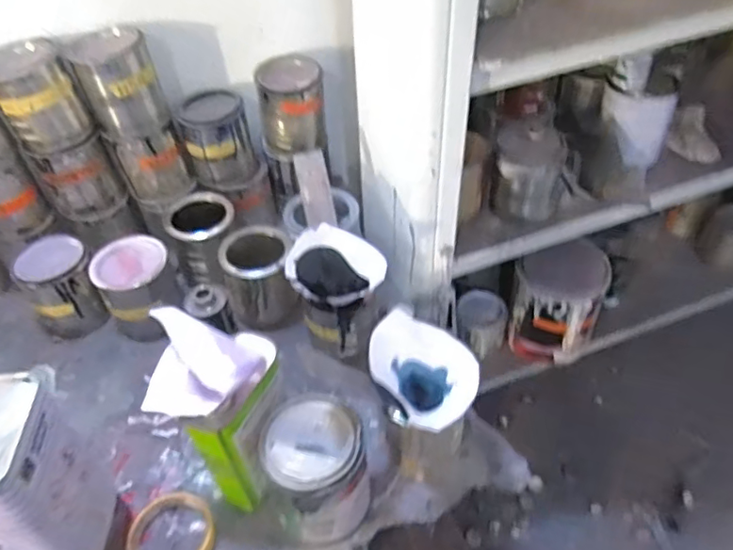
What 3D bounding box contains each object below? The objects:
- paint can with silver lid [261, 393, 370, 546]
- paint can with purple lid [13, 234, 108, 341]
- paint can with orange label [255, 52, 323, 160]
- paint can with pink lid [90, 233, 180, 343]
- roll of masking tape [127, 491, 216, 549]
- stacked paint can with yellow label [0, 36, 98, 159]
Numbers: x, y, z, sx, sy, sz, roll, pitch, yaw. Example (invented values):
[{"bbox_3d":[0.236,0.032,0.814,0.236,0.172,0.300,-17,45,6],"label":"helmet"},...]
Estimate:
[{"bbox_3d":[-0.049,0.206,0.592,0.094,0.131,0.108,-21,48,-18],"label":"paint can with silver lid"},{"bbox_3d":[-0.430,0.025,0.807,0.089,0.130,0.095,-1,45,1],"label":"paint can with purple lid"},{"bbox_3d":[-0.115,-0.267,0.885,0.102,0.128,0.119,-5,45,-3],"label":"paint can with orange label"},{"bbox_3d":[-0.328,0.019,0.819,0.105,0.118,0.119,-17,47,-15],"label":"paint can with pink lid"},{"bbox_3d":[-0.211,0.283,0.612,0.090,0.021,0.092,-1,45,1],"label":"roll of masking tape"},{"bbox_3d":[-0.435,-0.231,0.745,0.097,0.122,0.083,-34,53,-28],"label":"stacked paint can with yellow label"}]

